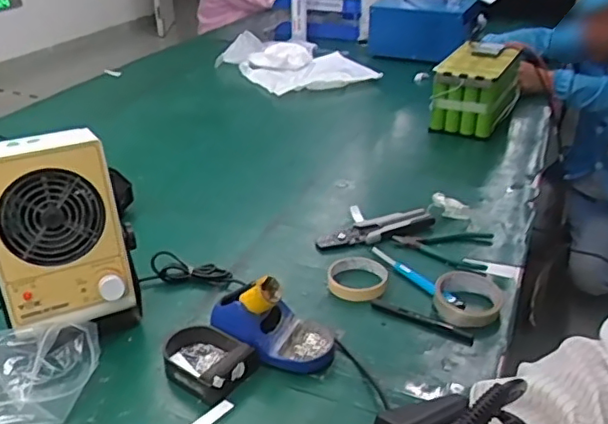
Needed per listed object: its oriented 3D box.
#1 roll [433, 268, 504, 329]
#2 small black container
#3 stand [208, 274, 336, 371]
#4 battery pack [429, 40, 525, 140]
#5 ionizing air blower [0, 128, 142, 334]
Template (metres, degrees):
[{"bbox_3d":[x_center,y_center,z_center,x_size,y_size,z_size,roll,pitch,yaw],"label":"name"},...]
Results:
[{"bbox_3d":[0.221,0.115,0.809,0.087,0.030,0.106,7,30,14],"label":"roll"},{"bbox_3d":[-0.119,0.169,0.706,0.111,0.034,0.081,20,36,33],"label":"small black container"},{"bbox_3d":[-0.039,0.132,0.728,0.151,0.087,0.080,6,29,15],"label":"stand"},{"bbox_3d":[0.402,-0.282,1.394,0.153,0.166,0.244,15,33,26],"label":"battery pack"},{"bbox_3d":[-0.297,0.038,0.725,0.160,0.240,0.127,-20,35,-31],"label":"ionizing air blower"}]

